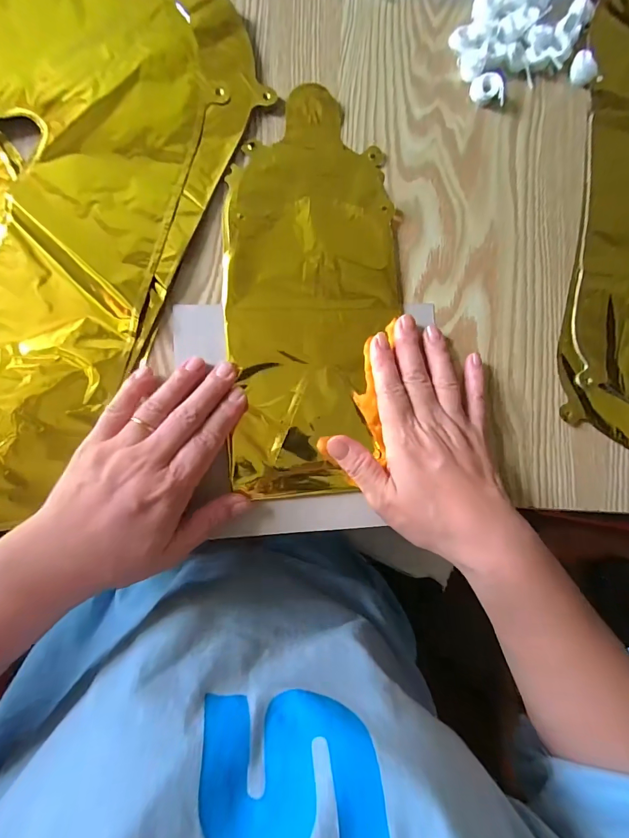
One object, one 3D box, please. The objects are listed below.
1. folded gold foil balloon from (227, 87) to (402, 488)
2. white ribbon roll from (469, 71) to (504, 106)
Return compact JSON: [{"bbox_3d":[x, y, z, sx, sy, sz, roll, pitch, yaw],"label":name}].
[{"bbox_3d":[-0.003,-0.095,0.292,0.125,0.006,0.294,5,85,-7],"label":"folded gold foil balloon"},{"bbox_3d":[0.136,-0.261,0.314,0.022,0.012,0.025,1,86,-7],"label":"white ribbon roll"}]

